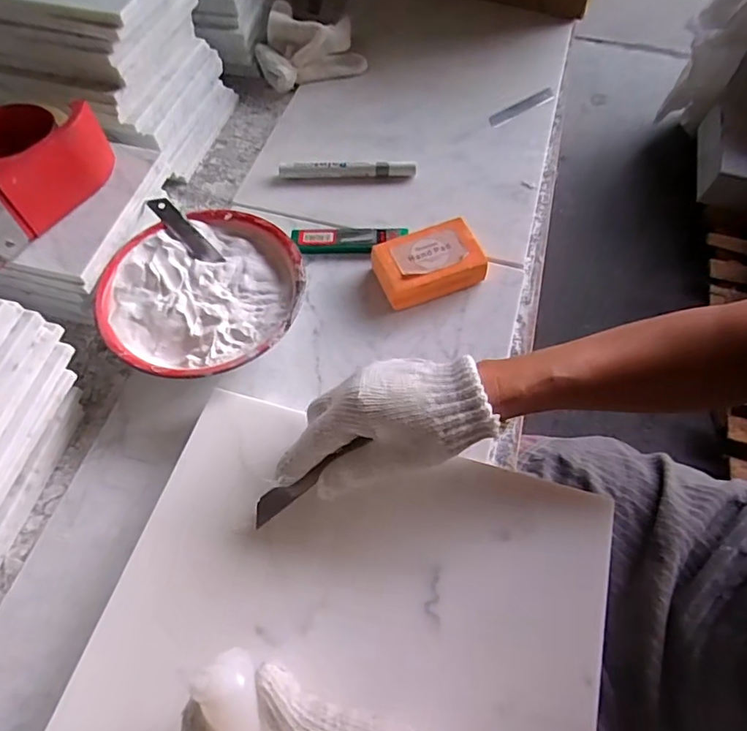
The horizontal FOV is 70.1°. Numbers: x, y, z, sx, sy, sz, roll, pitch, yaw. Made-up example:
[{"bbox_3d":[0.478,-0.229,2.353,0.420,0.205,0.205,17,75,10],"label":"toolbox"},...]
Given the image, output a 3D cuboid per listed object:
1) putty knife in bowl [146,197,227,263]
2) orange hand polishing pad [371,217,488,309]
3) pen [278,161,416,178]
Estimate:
[{"bbox_3d":[-0.167,-0.119,0.468,0.018,0.006,0.089,-40,70,-18],"label":"putty knife in bowl"},{"bbox_3d":[0.049,-0.091,0.484,0.094,0.032,0.059,-19,65,-10],"label":"orange hand polishing pad"},{"bbox_3d":[-0.027,-0.205,0.554,0.140,0.012,0.015,0,63,-1],"label":"pen"}]

